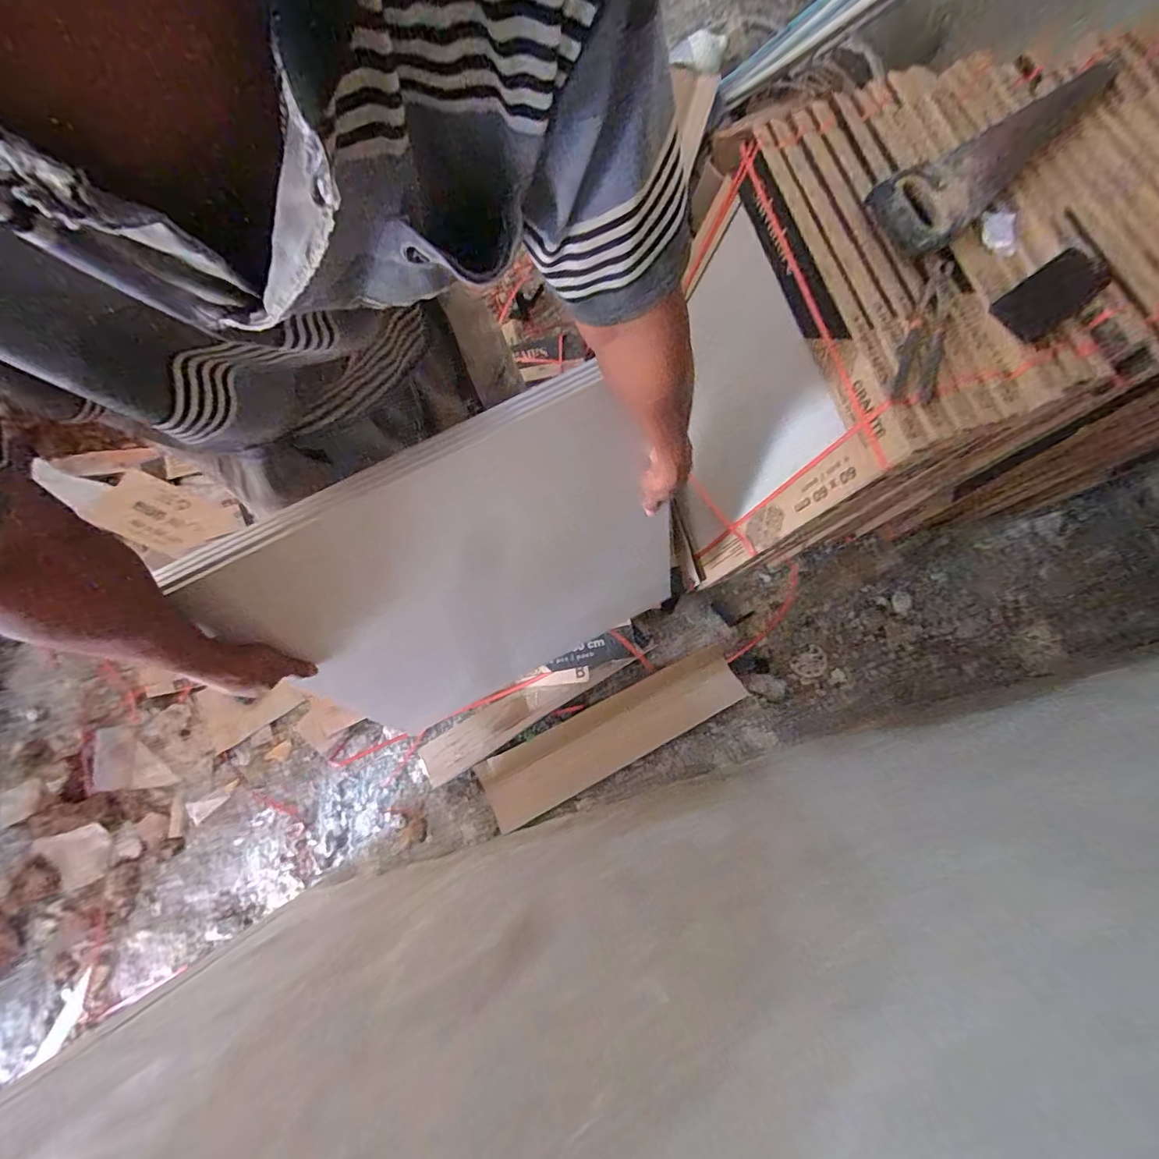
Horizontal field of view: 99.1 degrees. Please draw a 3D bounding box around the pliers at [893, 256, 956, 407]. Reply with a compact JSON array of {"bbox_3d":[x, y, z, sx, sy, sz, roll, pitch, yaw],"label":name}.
[{"bbox_3d":[0.465,-0.335,0.660,0.052,0.022,0.226,16,77,6],"label":"pliers"}]

